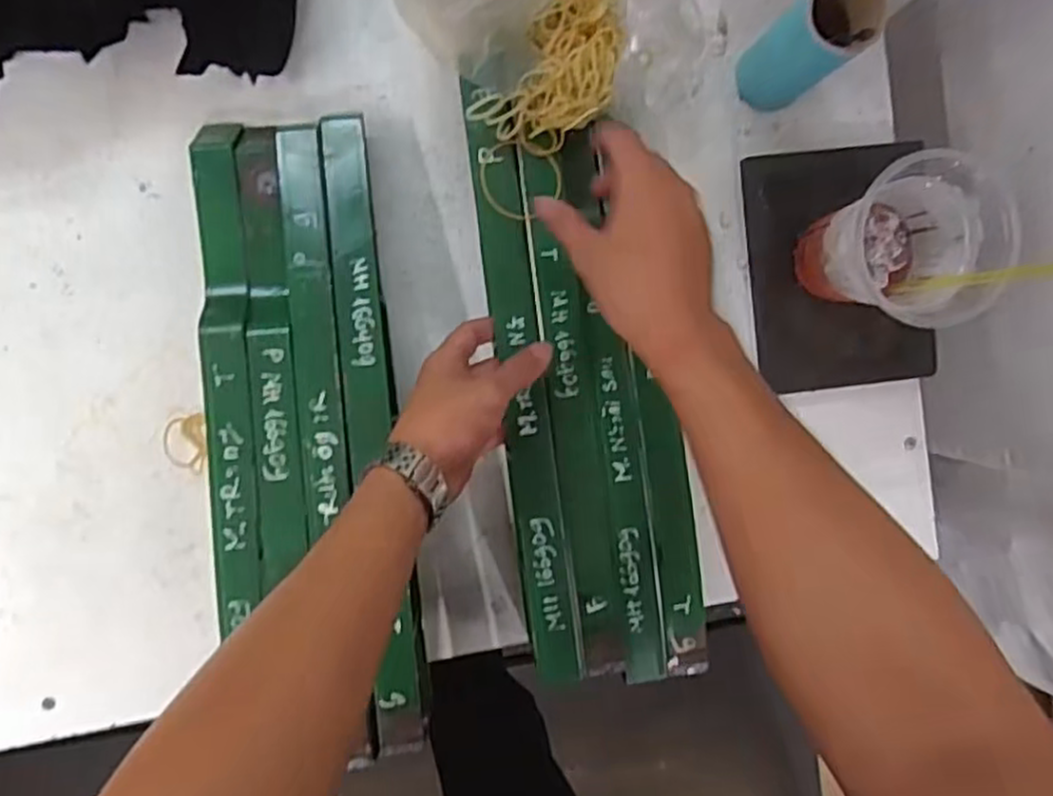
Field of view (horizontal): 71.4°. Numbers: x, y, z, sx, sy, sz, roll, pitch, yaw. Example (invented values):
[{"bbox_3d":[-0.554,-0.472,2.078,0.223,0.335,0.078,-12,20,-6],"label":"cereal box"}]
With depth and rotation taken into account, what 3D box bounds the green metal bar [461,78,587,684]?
[{"bbox_3d":[-0.002,-0.012,0.543,0.036,0.028,0.433,-7,88,-7],"label":"green metal bar"}]

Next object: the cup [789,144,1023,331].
[{"bbox_3d":[0.265,-0.116,0.541,0.100,0.143,0.097,-1,96,-7],"label":"cup"}]

